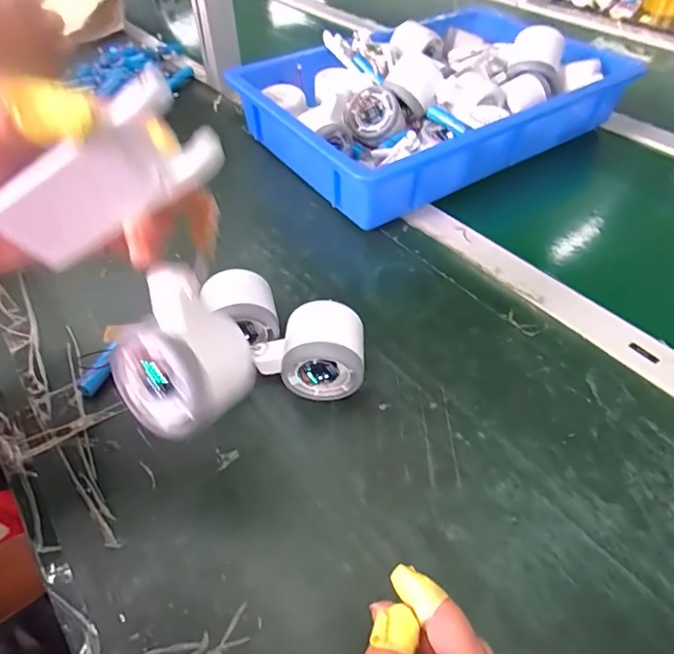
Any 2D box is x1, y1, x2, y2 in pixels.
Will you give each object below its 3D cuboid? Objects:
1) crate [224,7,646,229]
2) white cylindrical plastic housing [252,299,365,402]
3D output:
[{"bbox_3d":[0.114,-0.281,0.592,0.411,0.095,0.291,-30,55,-23],"label":"crate"},{"bbox_3d":[-0.021,0.018,0.354,0.079,0.054,0.050,1,49,1],"label":"white cylindrical plastic housing"}]

